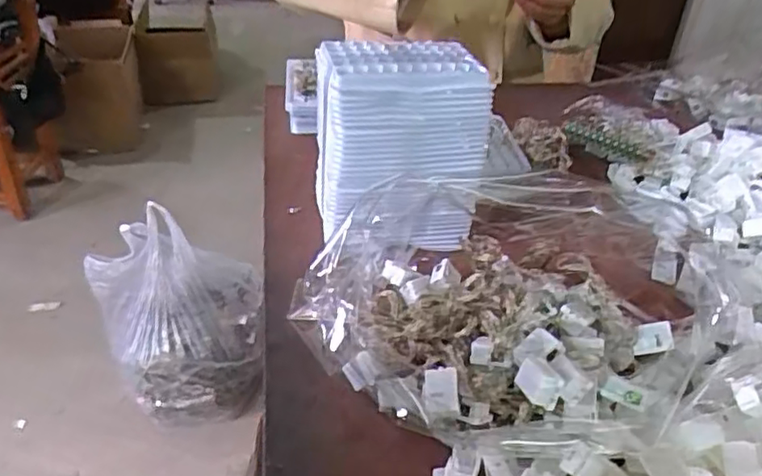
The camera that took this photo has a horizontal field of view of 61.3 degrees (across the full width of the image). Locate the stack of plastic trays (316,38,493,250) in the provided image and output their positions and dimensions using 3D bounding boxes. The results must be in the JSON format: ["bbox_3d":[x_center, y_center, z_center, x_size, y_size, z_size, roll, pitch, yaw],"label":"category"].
[{"bbox_3d":[0.014,-0.077,0.554,0.142,0.158,0.088,1,35,-1],"label":"stack of plastic trays"}]

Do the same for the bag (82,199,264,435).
[{"bbox_3d":[-0.390,0.155,1.255,0.326,0.301,0.281,-9,37,-16],"label":"bag"}]

